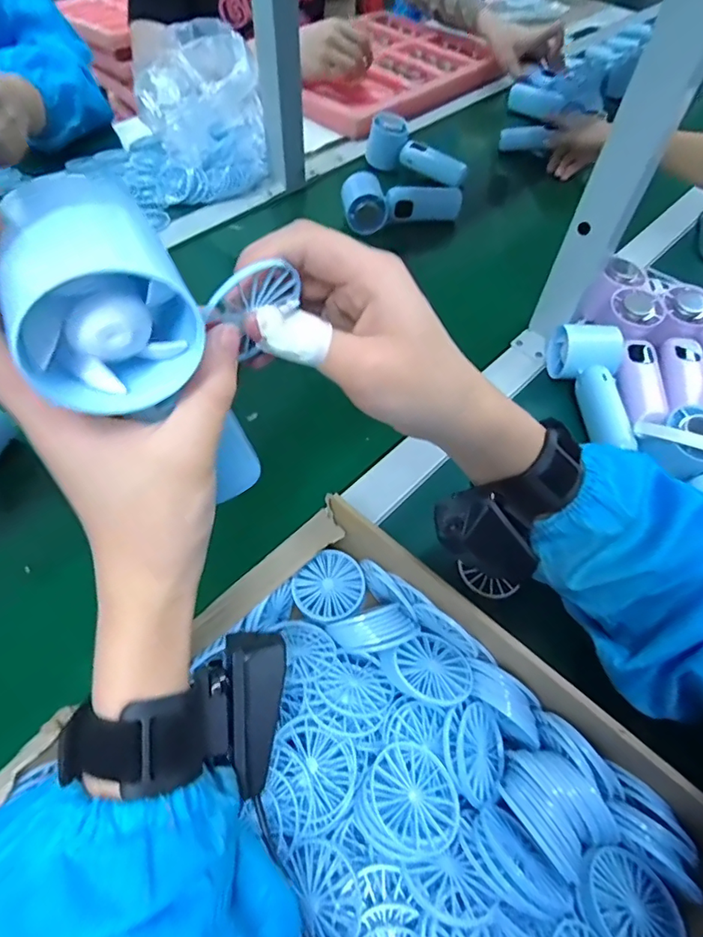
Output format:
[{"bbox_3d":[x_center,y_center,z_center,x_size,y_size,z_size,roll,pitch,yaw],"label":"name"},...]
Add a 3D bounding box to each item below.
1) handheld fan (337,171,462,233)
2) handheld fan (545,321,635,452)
[{"bbox_3d":[0.060,-0.345,0.646,0.163,0.045,0.053,9,56,1],"label":"handheld fan"},{"bbox_3d":[0.227,-0.079,0.472,0.055,0.047,0.152,8,56,0],"label":"handheld fan"}]

